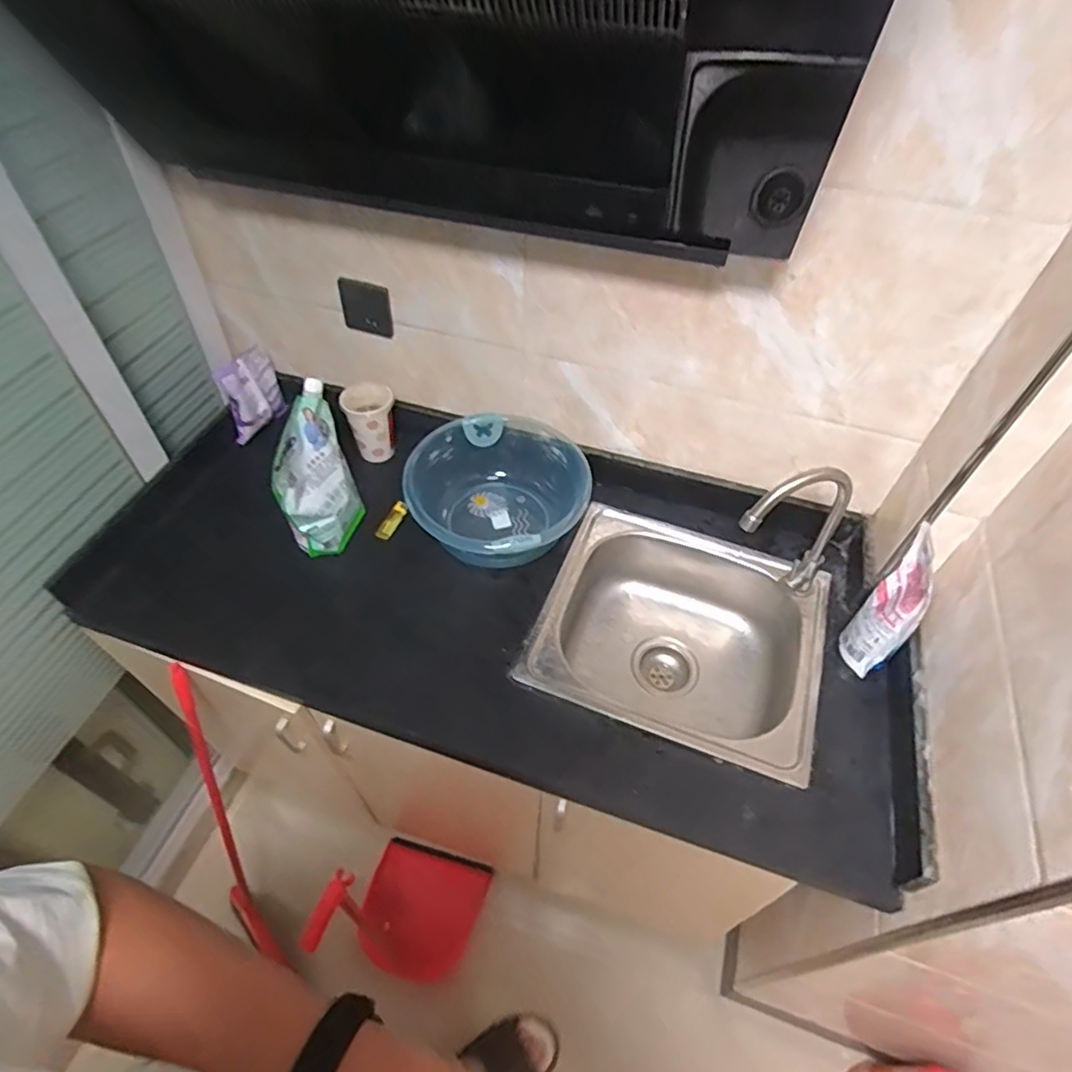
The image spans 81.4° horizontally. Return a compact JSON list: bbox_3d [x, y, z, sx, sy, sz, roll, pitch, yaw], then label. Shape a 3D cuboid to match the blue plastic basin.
[{"bbox_3d":[-0.052,-0.070,1.015,0.282,0.123,0.262,34,56,23],"label":"blue plastic basin"}]

